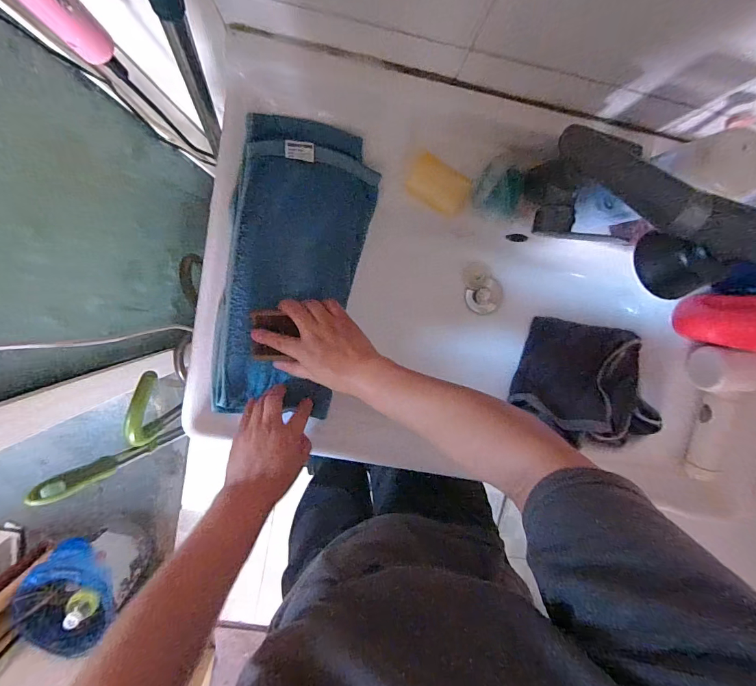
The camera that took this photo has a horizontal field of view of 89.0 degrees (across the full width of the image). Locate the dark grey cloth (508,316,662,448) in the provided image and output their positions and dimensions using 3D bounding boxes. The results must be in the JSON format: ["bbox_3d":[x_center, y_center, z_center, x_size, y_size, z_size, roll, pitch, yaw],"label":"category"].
[{"bbox_3d":[0.320,0.059,0.597,0.194,0.026,0.177,12,82,20],"label":"dark grey cloth"}]

